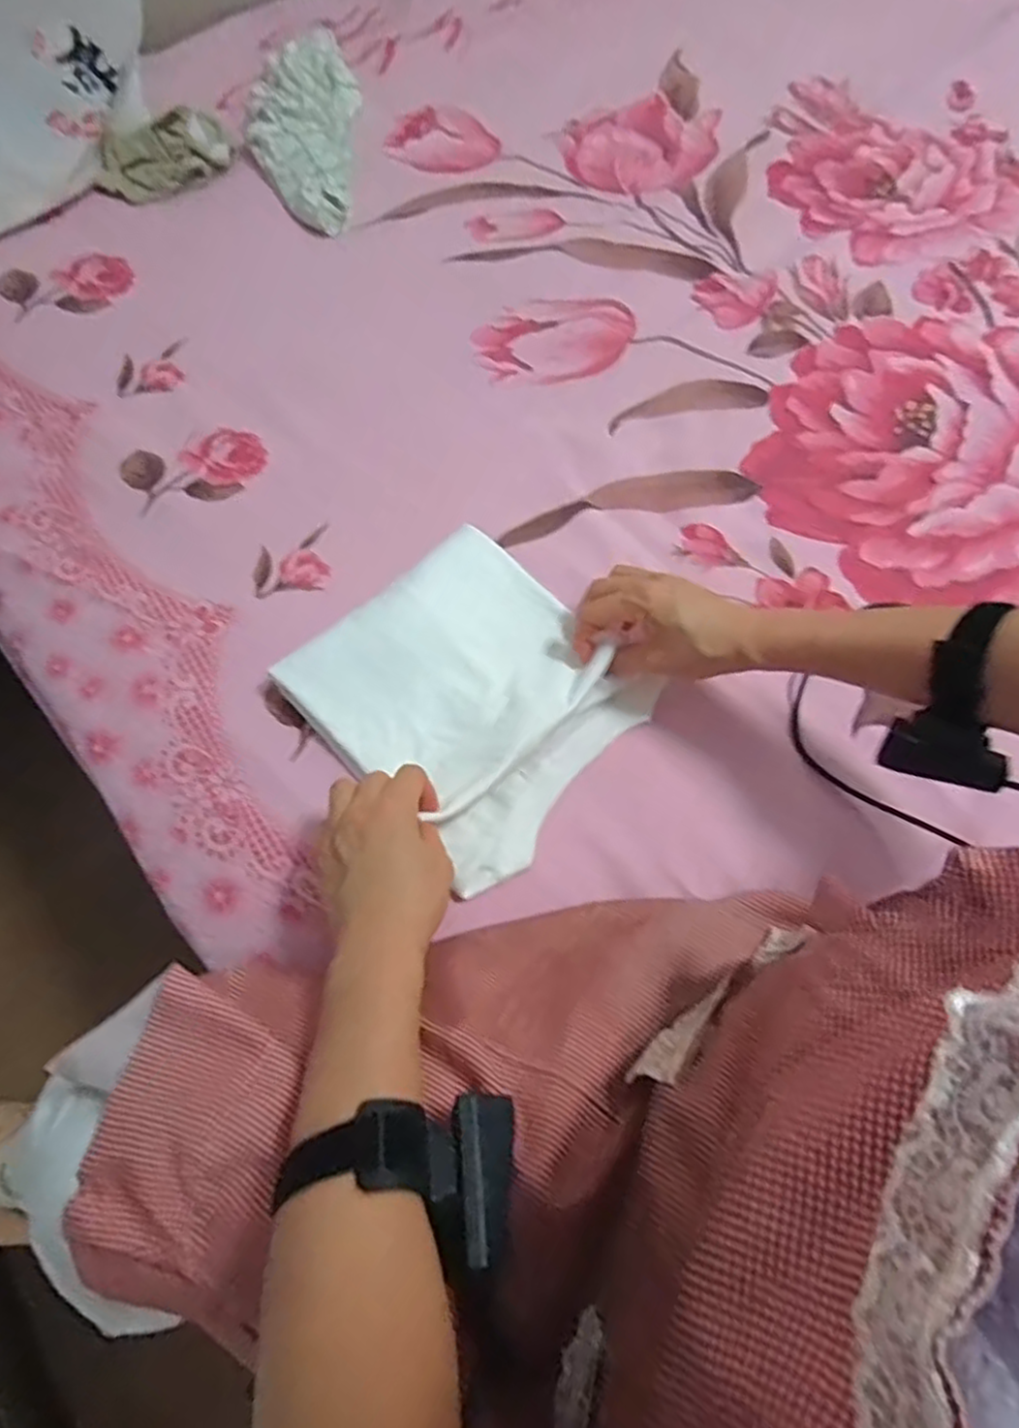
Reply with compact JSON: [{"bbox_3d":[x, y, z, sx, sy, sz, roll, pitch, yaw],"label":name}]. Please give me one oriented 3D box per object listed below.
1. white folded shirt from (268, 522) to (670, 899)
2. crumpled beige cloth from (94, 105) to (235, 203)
[{"bbox_3d":[-0.025,-0.017,0.566,0.215,0.039,0.226,-41,75,-18],"label":"white folded shirt"},{"bbox_3d":[-0.382,-0.617,0.792,0.147,0.041,0.059,-28,72,-14],"label":"crumpled beige cloth"}]

